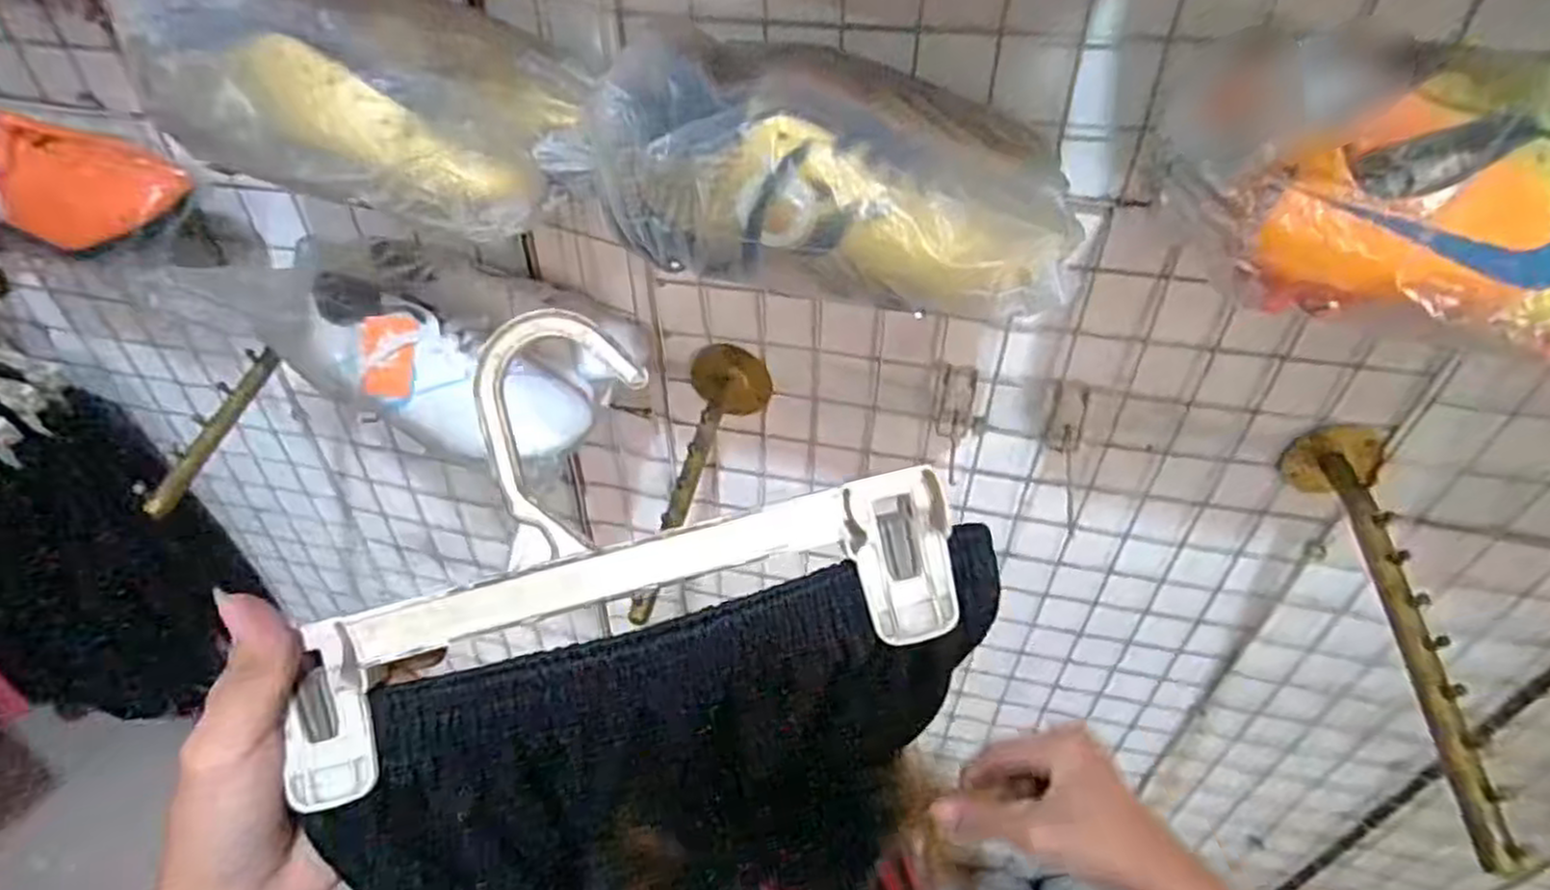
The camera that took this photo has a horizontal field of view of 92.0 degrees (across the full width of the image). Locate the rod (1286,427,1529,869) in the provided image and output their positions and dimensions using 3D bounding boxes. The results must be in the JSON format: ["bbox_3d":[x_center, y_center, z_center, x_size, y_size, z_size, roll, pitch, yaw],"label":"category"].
[{"bbox_3d":[0.423,0.110,0.500,0.061,0.063,0.295,8,44,7],"label":"rod"}]

